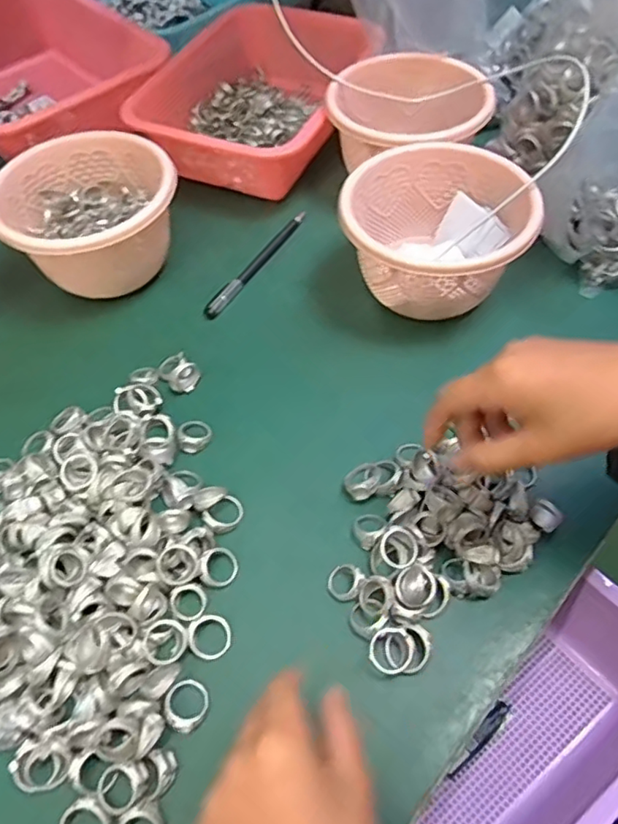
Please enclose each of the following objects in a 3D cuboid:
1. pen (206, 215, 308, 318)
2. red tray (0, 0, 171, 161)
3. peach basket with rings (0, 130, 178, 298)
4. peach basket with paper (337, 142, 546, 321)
[{"bbox_3d":[-0.045,-0.137,0.529,0.016,0.008,0.151,28,62,18],"label":"pen"},{"bbox_3d":[-0.329,-0.388,0.666,0.219,0.097,0.261,-39,64,-21],"label":"red tray"},{"bbox_3d":[-0.185,-0.168,0.503,0.145,0.080,0.131,-19,59,-10],"label":"peach basket with rings"},{"bbox_3d":[0.098,-0.139,0.467,0.136,0.080,0.138,-1,57,1],"label":"peach basket with paper"}]

